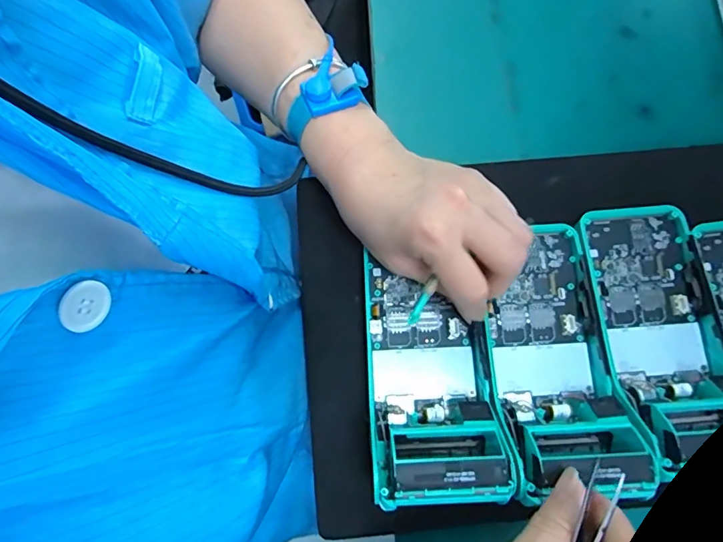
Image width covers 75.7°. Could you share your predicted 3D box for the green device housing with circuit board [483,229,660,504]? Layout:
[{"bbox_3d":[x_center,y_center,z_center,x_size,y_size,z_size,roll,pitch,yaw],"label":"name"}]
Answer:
[{"bbox_3d":[0.122,0.045,0.295,0.076,0.052,0.158,-4,78,1],"label":"green device housing with circuit board"}]

